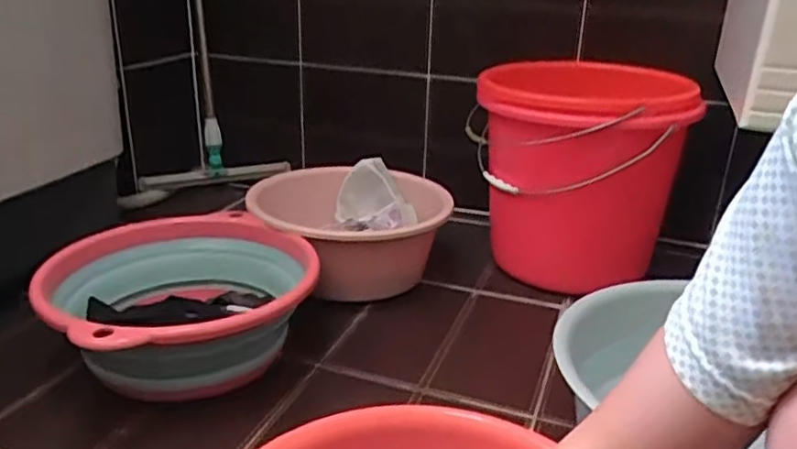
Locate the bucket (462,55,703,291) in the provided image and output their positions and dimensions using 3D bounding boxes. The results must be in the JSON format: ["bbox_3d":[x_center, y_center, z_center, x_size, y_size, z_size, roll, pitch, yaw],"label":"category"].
[{"bbox_3d":[0.295,-0.097,1.147,0.323,0.307,0.316,7,23,13],"label":"bucket"}]

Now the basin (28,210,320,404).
[{"bbox_3d":[-0.284,0.115,0.903,0.333,0.144,0.321,1,23,-1],"label":"basin"}]

